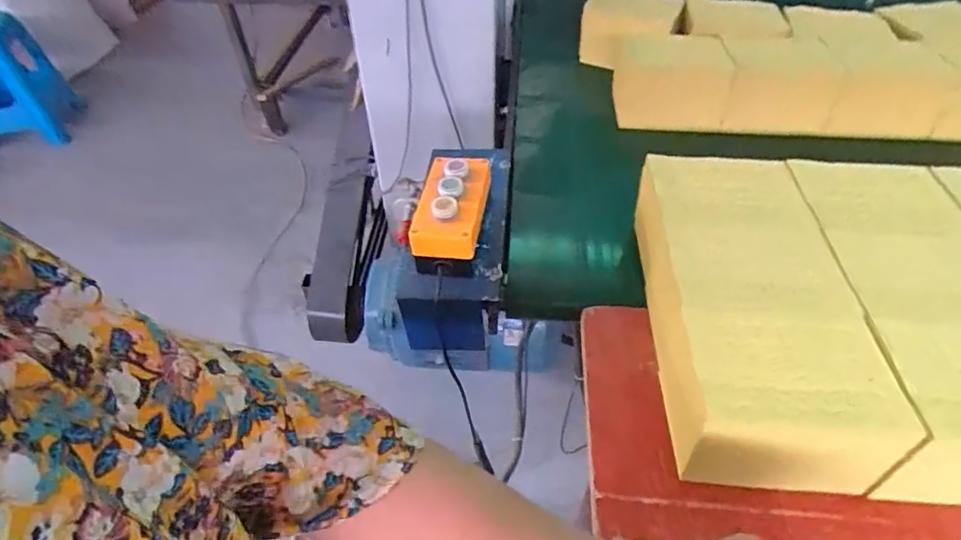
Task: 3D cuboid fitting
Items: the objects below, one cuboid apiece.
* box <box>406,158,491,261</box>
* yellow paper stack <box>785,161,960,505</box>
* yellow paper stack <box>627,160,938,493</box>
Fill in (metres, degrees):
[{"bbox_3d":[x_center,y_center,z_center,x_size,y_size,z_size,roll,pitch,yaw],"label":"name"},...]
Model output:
[{"bbox_3d":[-0.033,-0.081,0.660,0.081,0.063,0.142,5,46,6],"label":"box"},{"bbox_3d":[0.431,0.040,0.557,0.165,0.107,0.348,2,46,3],"label":"yellow paper stack"},{"bbox_3d":[0.256,0.027,0.573,0.187,0.112,0.363,1,46,1],"label":"yellow paper stack"}]

